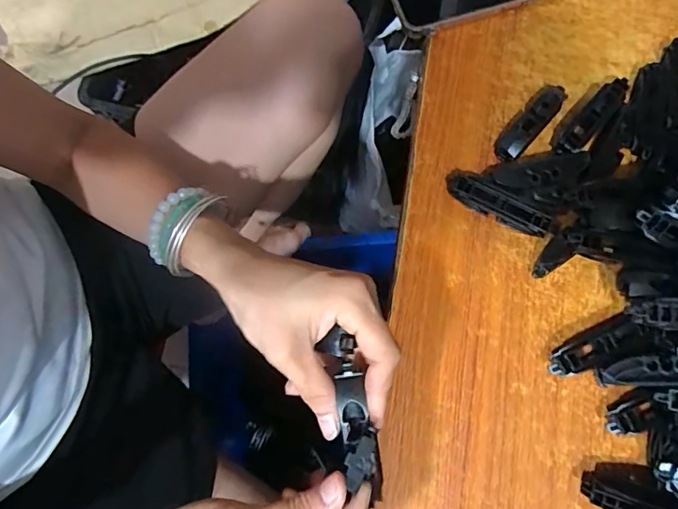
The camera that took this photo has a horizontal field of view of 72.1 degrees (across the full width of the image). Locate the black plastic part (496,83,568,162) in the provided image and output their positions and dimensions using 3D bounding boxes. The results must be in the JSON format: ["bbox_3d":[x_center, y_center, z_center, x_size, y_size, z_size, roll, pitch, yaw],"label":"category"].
[{"bbox_3d":[0.149,-0.104,0.365,0.023,0.016,0.079,41,79,11],"label":"black plastic part"}]

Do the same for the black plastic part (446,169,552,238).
[{"bbox_3d":[0.115,-0.037,0.345,0.078,0.018,0.023,34,78,9],"label":"black plastic part"}]

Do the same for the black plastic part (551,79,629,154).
[{"bbox_3d":[0.192,-0.105,0.359,0.026,0.018,0.081,42,79,11],"label":"black plastic part"}]

